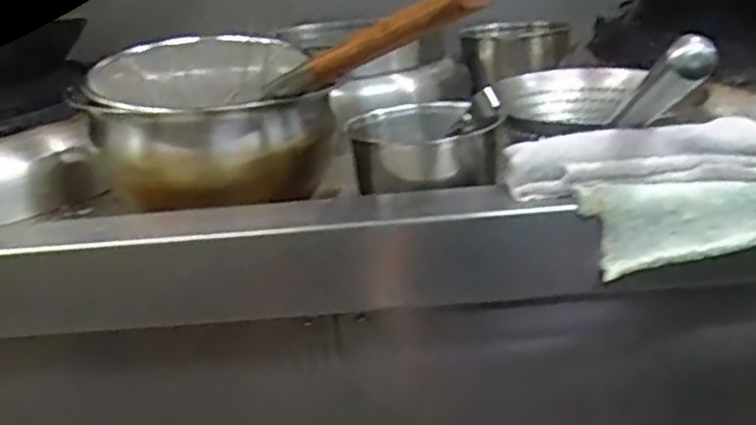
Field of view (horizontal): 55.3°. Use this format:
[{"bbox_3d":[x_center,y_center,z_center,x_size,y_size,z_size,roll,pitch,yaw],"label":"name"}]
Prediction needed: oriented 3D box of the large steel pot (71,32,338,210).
[{"bbox_3d":[-0.186,-0.099,0.792,0.246,0.142,0.240,-9,19,-12],"label":"large steel pot"}]

